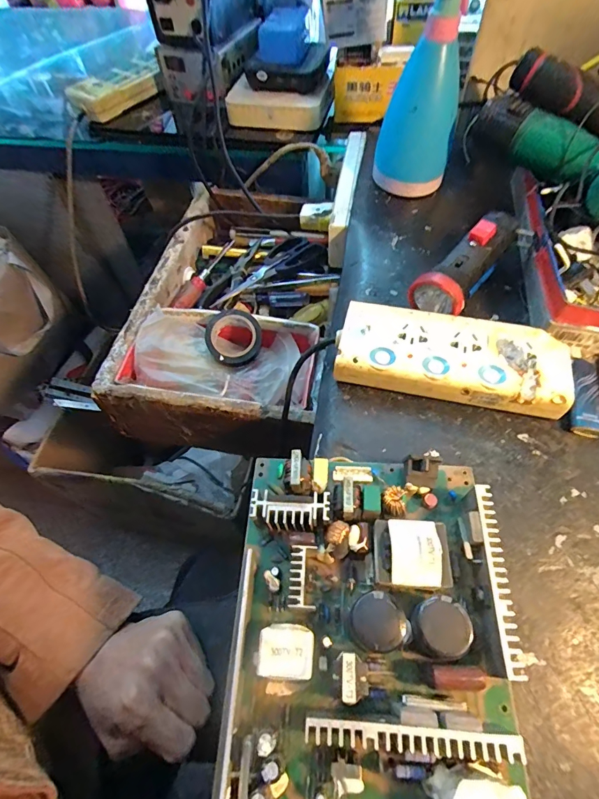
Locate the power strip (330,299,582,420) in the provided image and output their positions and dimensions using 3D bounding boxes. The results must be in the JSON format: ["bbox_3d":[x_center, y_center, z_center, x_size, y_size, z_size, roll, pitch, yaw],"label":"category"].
[{"bbox_3d":[0.118,-0.033,0.322,0.170,0.035,0.066,12,60,10],"label":"power strip"}]

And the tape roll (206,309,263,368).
[{"bbox_3d":[-0.074,-0.070,0.452,0.061,0.016,0.065,0,88,-2],"label":"tape roll"}]

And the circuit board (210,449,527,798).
[{"bbox_3d":[0.037,0.159,0.207,0.150,0.035,0.270,1,58,3],"label":"circuit board"}]

